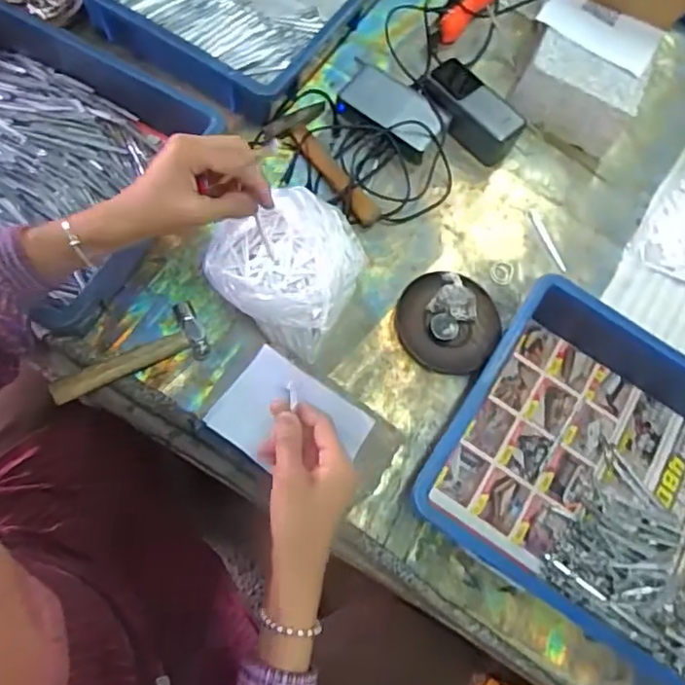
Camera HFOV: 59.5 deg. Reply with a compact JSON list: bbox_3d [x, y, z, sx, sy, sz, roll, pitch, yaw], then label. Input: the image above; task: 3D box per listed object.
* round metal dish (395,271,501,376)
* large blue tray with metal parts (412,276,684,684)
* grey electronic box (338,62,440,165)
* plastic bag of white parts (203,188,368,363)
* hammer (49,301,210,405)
[{"bbox_3d":[0.117,-0.021,0.658,0.113,0.013,0.111,3,69,-8],"label":"round metal dish"},{"bbox_3d":[0.314,0.166,0.587,0.437,0.089,0.291,34,68,5],"label":"large blue tray with metal parts"},{"bbox_3d":[0.057,-0.285,0.745,0.129,0.038,0.083,33,68,4],"label":"grey electronic box"},{"bbox_3d":[-0.063,-0.074,0.622,0.147,0.104,0.136,28,68,3],"label":"plastic bag of white parts"},{"bbox_3d":[-0.213,0.008,0.598,0.148,0.031,0.061,-20,74,-15],"label":"hammer"}]

